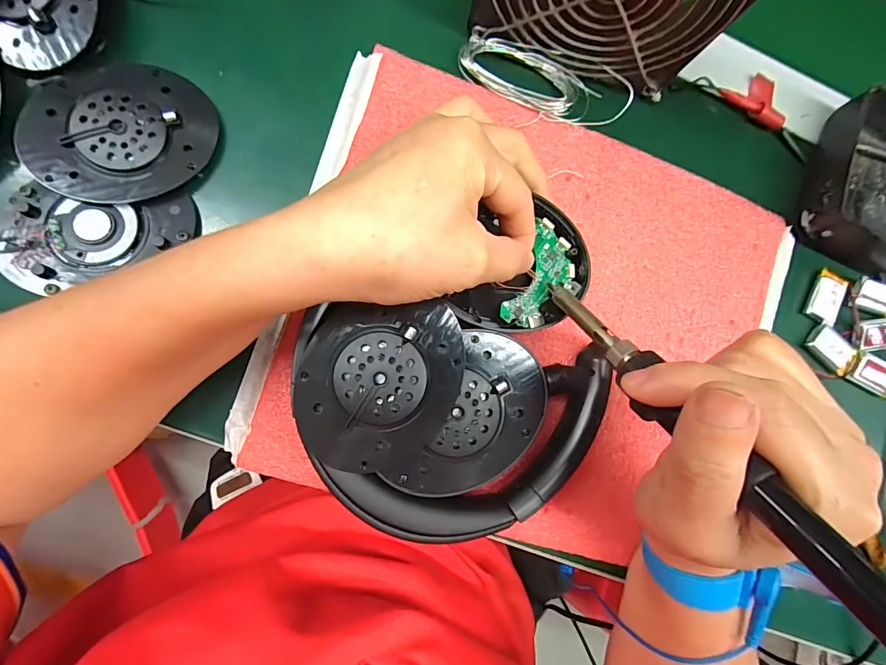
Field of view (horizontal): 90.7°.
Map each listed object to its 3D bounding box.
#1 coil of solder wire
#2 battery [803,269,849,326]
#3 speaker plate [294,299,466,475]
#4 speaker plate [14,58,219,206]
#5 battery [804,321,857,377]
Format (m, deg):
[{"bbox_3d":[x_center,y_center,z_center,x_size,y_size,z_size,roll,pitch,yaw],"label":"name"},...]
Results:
[{"bbox_3d":[0.057,-0.141,0.246,0.097,0.008,0.035,14,85,-7],"label":"coil of solder wire"},{"bbox_3d":[0.241,-0.023,0.274,0.018,0.006,0.032,26,83,-5],"label":"battery"},{"bbox_3d":[-0.028,0.025,0.199,0.073,0.008,0.073,0,86,-8],"label":"speaker plate"},{"bbox_3d":[-0.159,-0.099,0.216,0.083,0.009,0.069,-17,89,-9],"label":"speaker plate"},{"bbox_3d":[0.245,0.011,0.272,0.033,0.004,0.020,39,82,-4],"label":"battery"}]

